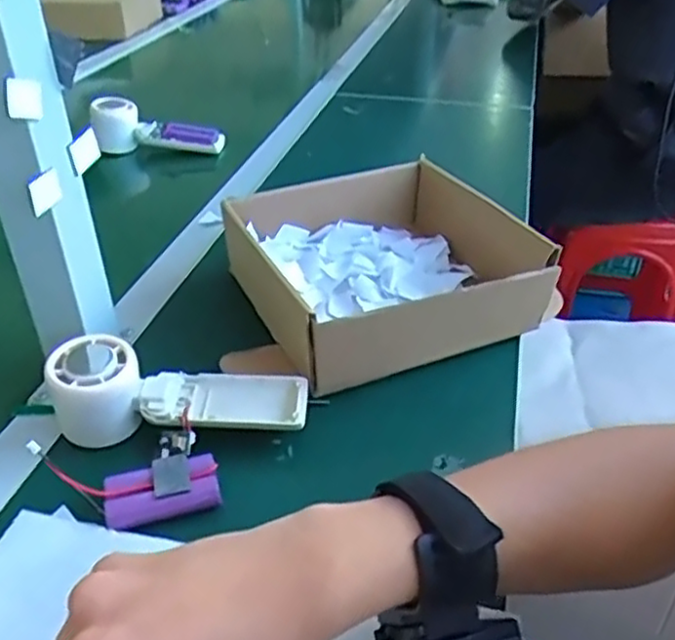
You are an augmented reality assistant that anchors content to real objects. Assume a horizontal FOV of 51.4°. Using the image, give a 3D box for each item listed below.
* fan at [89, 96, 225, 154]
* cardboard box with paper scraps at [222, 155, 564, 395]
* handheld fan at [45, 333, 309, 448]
[{"bbox_3d":[-0.230,-0.246,0.890,0.159,0.058,0.046,4,35,6],"label":"fan"},{"bbox_3d":[0.032,-0.048,0.589,0.209,0.082,0.224,-15,38,-18],"label":"cardboard box with paper scraps"},{"bbox_3d":[-0.103,0.048,0.464,0.160,0.059,0.049,0,36,3],"label":"handheld fan"}]

